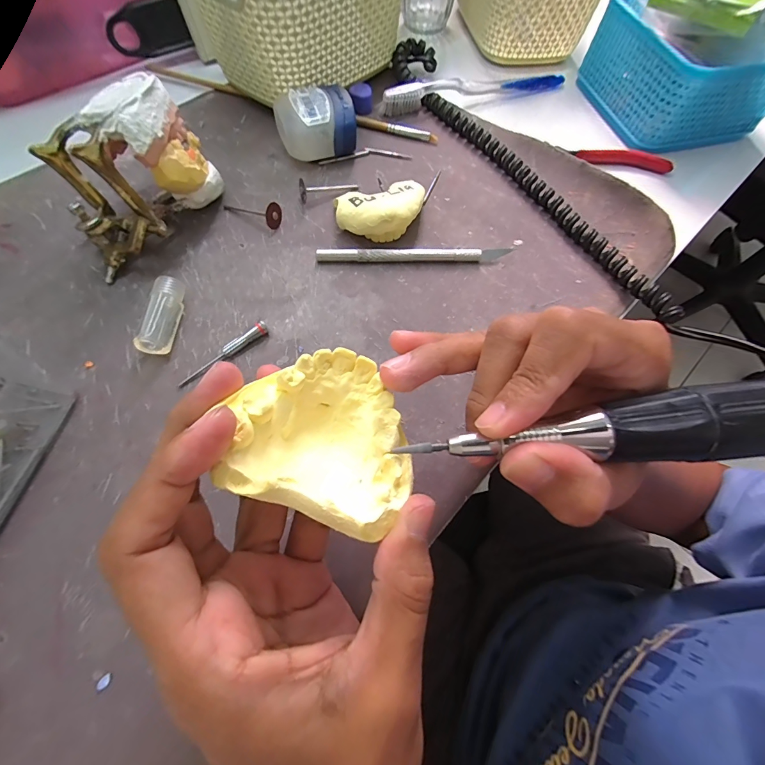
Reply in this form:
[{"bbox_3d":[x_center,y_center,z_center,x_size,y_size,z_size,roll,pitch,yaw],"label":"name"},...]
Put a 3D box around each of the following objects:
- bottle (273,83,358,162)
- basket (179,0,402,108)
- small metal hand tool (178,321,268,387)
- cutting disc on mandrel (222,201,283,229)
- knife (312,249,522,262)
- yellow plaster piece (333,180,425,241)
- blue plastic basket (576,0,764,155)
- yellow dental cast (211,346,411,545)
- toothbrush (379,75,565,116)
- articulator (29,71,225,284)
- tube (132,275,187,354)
[{"bbox_3d":[-0.053,-0.206,0.287,0.060,0.036,0.050,-10,67,-7],"label":"bottle"},{"bbox_3d":[-0.063,-0.318,0.306,0.117,0.089,0.170,38,70,13],"label":"basket"},{"bbox_3d":[-0.095,-0.017,0.215,0.059,0.009,0.006,-38,73,-17],"label":"small metal hand tool"},{"bbox_3d":[-0.097,-0.126,0.264,0.047,0.015,0.014,21,67,19],"label":"cutting disc on mandrel"},{"bbox_3d":[0.022,-0.089,0.252,0.134,0.009,0.007,-3,67,-4],"label":"knife"},{"bbox_3d":[0.000,-0.119,0.256,0.063,0.027,0.040,-9,67,-7],"label":"yellow plaster piece"},{"bbox_3d":[0.272,-0.278,0.319,0.132,0.064,0.118,-14,68,-9],"label":"blue plastic basket"},{"bbox_3d":[-0.019,0.017,0.128,0.063,0.023,0.058,18,67,5],"label":"yellow dental cast"},{"bbox_3d":[0.087,-0.273,0.332,0.187,0.019,0.011,-17,68,-10],"label":"toothbrush"},{"bbox_3d":[-0.156,-0.133,0.229,0.094,0.073,0.084,-28,71,-14],"label":"articulator"},{"bbox_3d":[-0.132,-0.040,0.219,0.015,0.019,0.046,7,66,0],"label":"tube"}]

